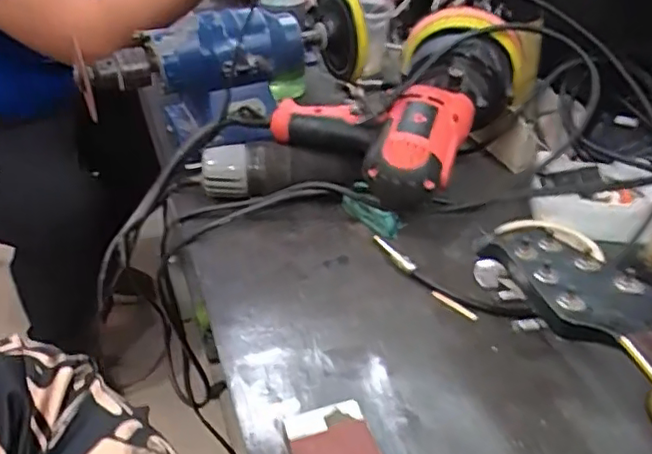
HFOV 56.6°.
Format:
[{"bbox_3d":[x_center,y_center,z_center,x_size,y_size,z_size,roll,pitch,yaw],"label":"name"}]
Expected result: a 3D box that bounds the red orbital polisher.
[{"bbox_3d":[0.080,-0.133,0.601,0.168,0.115,0.216,27,44,31],"label":"red orbital polisher"}]

